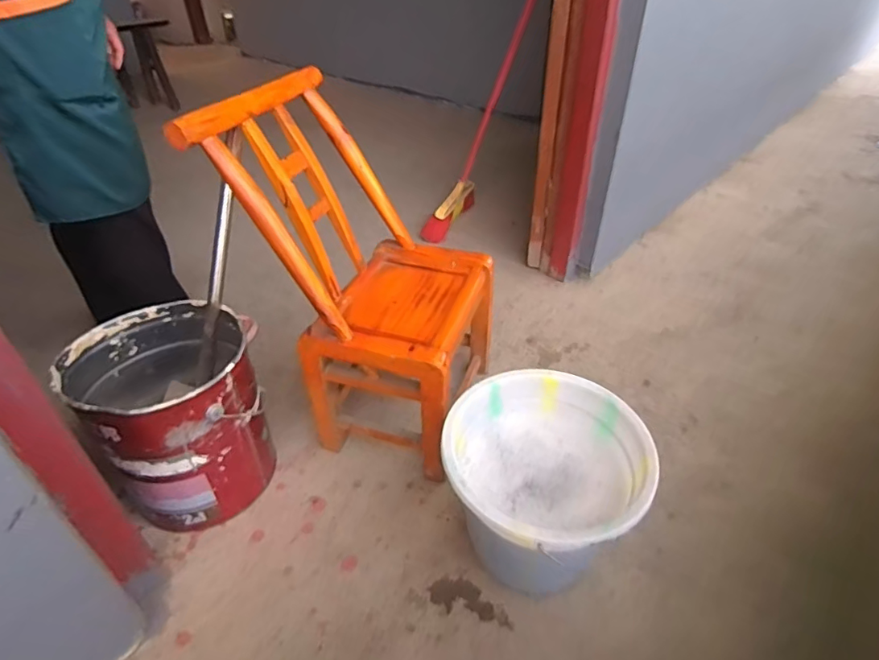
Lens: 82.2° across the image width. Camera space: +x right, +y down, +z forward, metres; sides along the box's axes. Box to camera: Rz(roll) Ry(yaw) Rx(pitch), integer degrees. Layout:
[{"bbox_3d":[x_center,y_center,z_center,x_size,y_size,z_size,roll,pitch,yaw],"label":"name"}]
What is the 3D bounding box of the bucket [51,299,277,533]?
[{"bbox_3d":[-0.477,0.163,0.945,0.278,0.325,0.272,-1,38,0],"label":"bucket"}]

